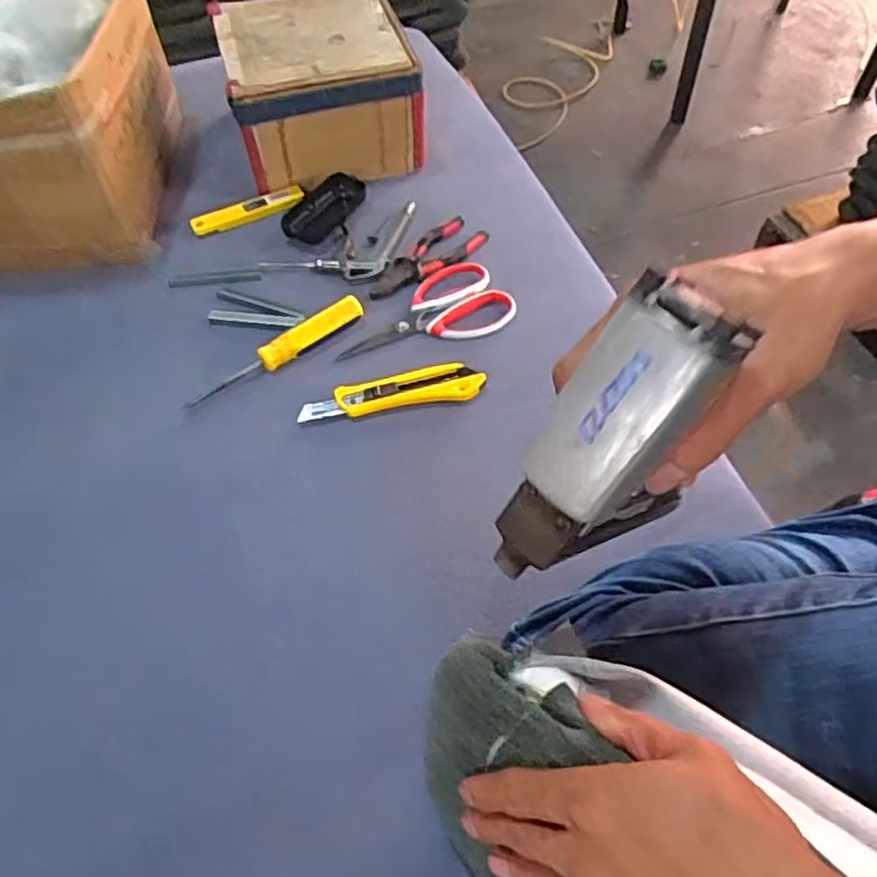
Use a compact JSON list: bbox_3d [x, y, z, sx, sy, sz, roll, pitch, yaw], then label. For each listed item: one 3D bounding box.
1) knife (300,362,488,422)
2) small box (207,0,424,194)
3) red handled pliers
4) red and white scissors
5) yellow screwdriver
[{"bbox_3d":[-0.044,-0.046,0.647,0.167,0.019,0.037,-7,55,-5],"label":"knife"},{"bbox_3d":[-0.141,-0.421,0.840,0.209,0.129,0.210,-12,56,-9],"label":"small box"},{"bbox_3d":[-0.013,-0.193,0.750,0.051,0.008,0.152,37,62,22],"label":"red handled pliers"},{"bbox_3d":[-0.016,-0.126,0.706,0.183,0.007,0.093,-24,59,-16],"label":"red and white scissors"},{"bbox_3d":[-0.156,-0.088,0.671,0.188,0.022,0.026,-34,62,-22],"label":"yellow screwdriver"}]

